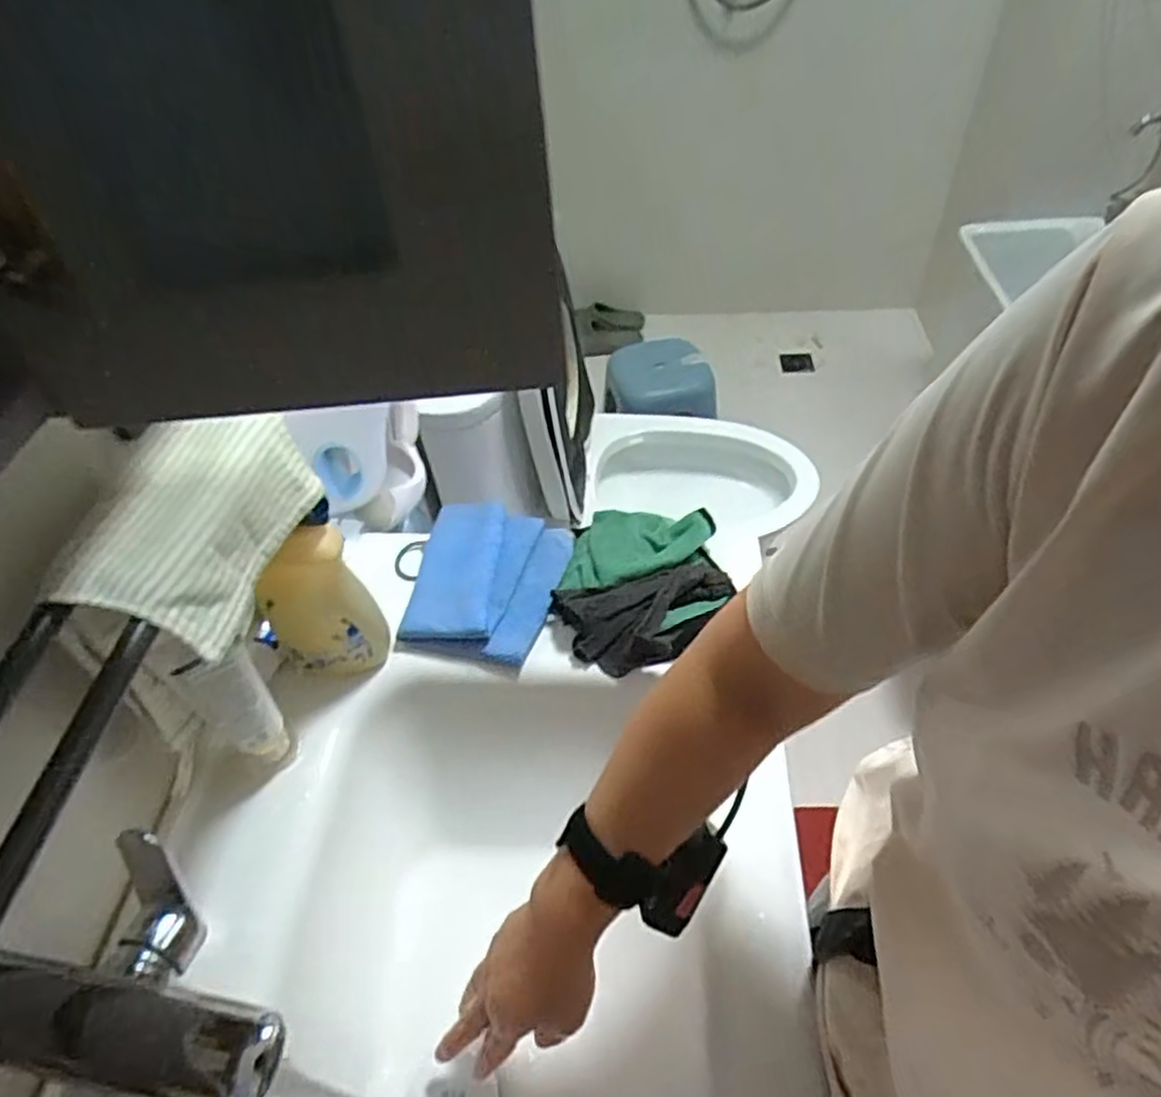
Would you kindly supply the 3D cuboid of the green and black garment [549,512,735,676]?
[{"bbox_3d":[0.054,0.030,0.688,0.156,0.042,0.160,-11,49,-6],"label":"green and black garment"}]

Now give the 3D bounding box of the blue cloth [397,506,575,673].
[{"bbox_3d":[-0.091,0.029,0.710,0.138,0.036,0.173,7,50,10],"label":"blue cloth"}]

